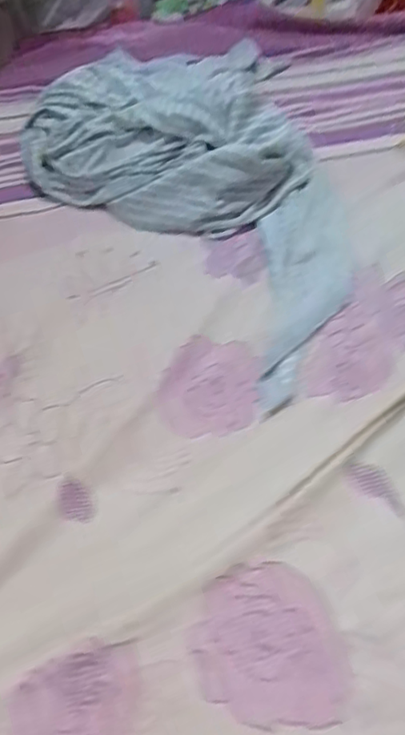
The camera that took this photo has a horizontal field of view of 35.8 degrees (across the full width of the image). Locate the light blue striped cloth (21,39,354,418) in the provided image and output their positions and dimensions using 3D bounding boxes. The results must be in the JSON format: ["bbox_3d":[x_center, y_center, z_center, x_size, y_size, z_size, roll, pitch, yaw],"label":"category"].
[{"bbox_3d":[0.029,-0.263,0.909,0.435,0.123,0.655,-26,55,-14],"label":"light blue striped cloth"}]

